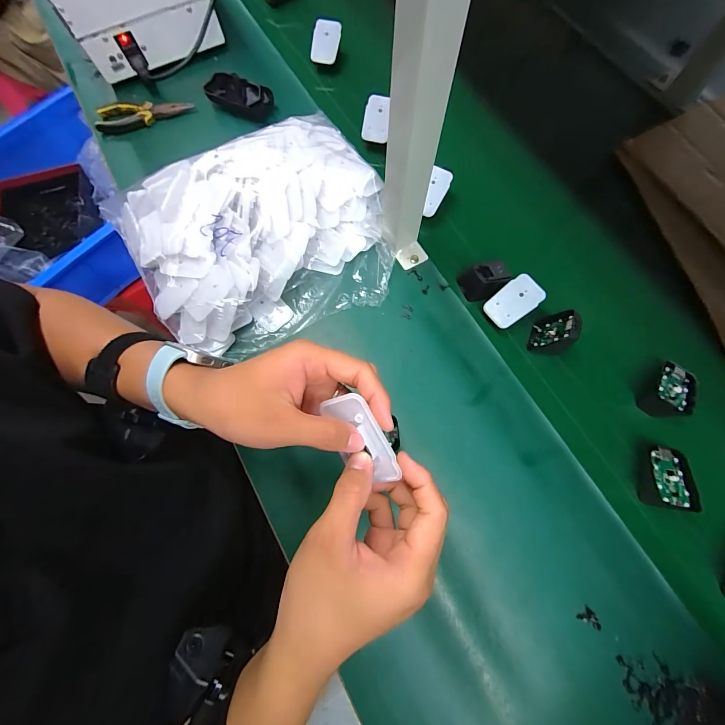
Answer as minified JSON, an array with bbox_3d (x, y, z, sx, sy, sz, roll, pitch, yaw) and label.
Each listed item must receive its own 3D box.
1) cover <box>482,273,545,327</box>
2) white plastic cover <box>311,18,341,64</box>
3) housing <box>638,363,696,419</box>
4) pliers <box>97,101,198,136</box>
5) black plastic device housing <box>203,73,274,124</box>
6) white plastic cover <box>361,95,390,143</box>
[{"bbox_3d":[0.196,-0.079,0.438,0.071,0.004,0.046,-42,80,9],"label":"cover"},{"bbox_3d":[-0.063,-0.549,0.579,0.045,0.011,0.061,10,112,-9],"label":"white plastic cover"},{"bbox_3d":[0.382,0.036,0.420,0.041,0.037,0.074,32,77,9],"label":"housing"},{"bbox_3d":[-0.360,-0.409,0.559,0.151,0.012,0.051,-10,75,-1],"label":"pliers"},{"bbox_3d":[-0.202,-0.434,0.556,0.113,0.029,0.057,27,77,9],"label":"black plastic device housing"},{"bbox_3d":[0.021,-0.380,0.528,0.041,0.008,0.066,6,100,10],"label":"white plastic cover"}]

